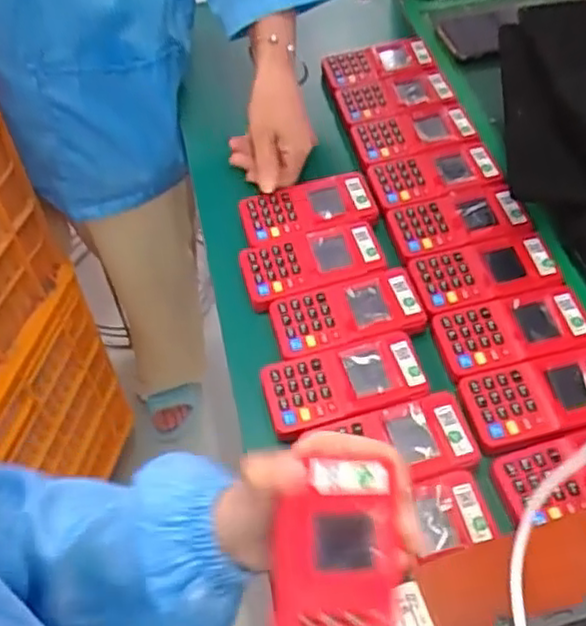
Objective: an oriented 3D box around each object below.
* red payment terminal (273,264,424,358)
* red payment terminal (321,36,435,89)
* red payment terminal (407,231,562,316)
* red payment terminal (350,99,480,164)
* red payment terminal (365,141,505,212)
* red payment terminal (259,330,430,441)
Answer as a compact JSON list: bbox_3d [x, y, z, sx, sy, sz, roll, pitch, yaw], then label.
[{"bbox_3d":[0.048,0.001,0.580,0.125,0.024,0.062,-14,54,-7],"label":"red payment terminal"},{"bbox_3d":[0.092,-0.278,0.773,0.125,0.019,0.054,-19,55,-10],"label":"red payment terminal"},{"bbox_3d":[0.167,-0.037,0.600,0.122,0.016,0.061,-12,54,-5],"label":"red payment terminal"},{"bbox_3d":[0.124,-0.184,0.709,0.117,0.018,0.064,-15,54,-7],"label":"red payment terminal"},{"bbox_3d":[0.138,-0.136,0.677,0.123,0.016,0.064,-14,54,-6],"label":"red payment terminal"},{"bbox_3d":[0.041,0.056,0.542,0.121,0.022,0.065,-14,54,-7],"label":"red payment terminal"}]

